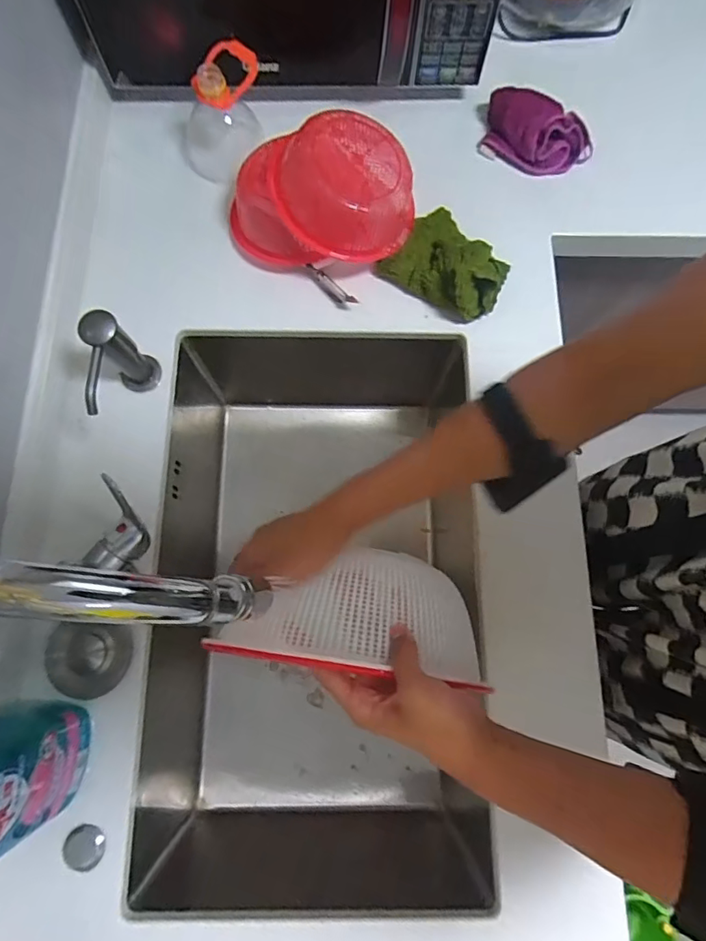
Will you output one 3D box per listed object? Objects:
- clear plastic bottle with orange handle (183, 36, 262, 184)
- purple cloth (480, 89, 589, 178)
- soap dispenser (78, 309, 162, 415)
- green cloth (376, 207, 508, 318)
[{"bbox_3d":[-0.166,-0.437,0.627,0.105,0.118,0.094,-9,76,-4],"label":"clear plastic bottle with orange handle"},{"bbox_3d":[0.246,-0.446,0.671,0.142,0.059,0.080,14,76,2],"label":"purple cloth"},{"bbox_3d":[-0.244,-0.095,0.536,0.035,0.120,0.094,-4,76,-2],"label":"soap dispenser"},{"bbox_3d":[0.115,-0.250,0.605,0.139,0.071,0.094,32,77,7],"label":"green cloth"}]

